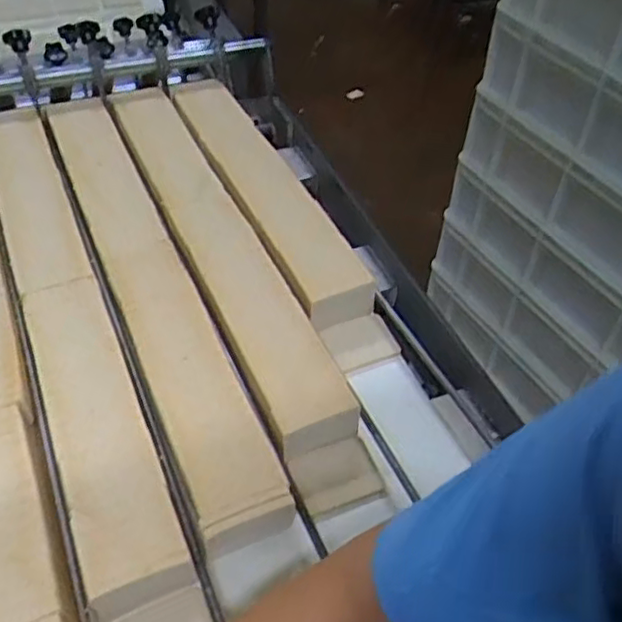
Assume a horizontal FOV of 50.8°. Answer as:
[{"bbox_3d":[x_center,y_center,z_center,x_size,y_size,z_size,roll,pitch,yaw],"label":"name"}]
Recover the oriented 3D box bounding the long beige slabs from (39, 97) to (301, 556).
[{"bbox_3d":[-0.176,-0.037,0.697,0.079,0.054,0.618,-18,53,-18],"label":"long beige slabs"}]

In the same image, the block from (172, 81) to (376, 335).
[{"bbox_3d":[-0.070,-0.175,0.816,0.089,0.066,0.472,-19,51,-20],"label":"block"}]

